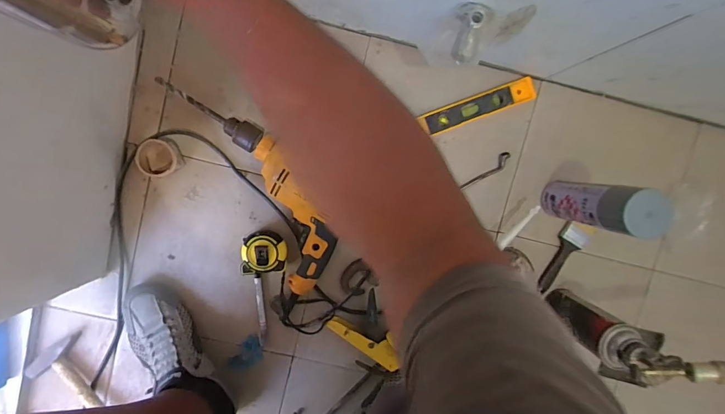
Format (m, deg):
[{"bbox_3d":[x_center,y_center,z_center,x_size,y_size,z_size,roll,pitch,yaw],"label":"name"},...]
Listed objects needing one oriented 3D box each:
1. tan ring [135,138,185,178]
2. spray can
[{"bbox_3d":[-0.322,-0.079,0.614,0.062,0.031,0.058,0,97,-4],"label":"tan ring"},{"bbox_3d":[0.348,-0.001,0.578,0.067,0.198,0.063,0,97,-4],"label":"spray can"}]

